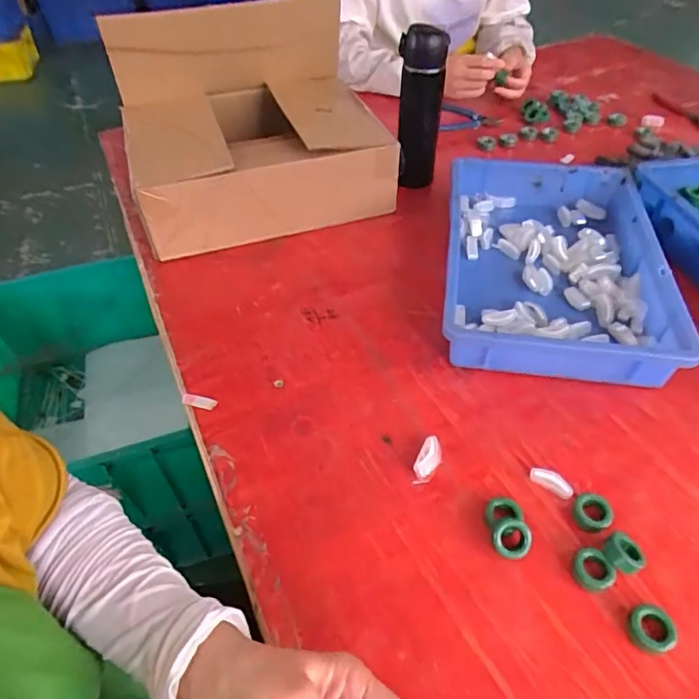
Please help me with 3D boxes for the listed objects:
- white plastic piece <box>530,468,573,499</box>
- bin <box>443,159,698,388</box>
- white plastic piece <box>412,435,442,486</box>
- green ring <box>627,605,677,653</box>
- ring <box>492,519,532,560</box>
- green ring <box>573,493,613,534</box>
[{"bbox_3d":[0.178,0.117,0.468,0.037,0.008,0.015,27,53,24],"label":"white plastic piece"},{"bbox_3d":[0.242,-0.112,0.645,0.242,0.066,0.363,7,47,8],"label":"bin"},{"bbox_3d":[0.072,0.102,0.485,0.020,0.009,0.047,17,49,17],"label":"white plastic piece"},{"bbox_3d":[0.220,0.204,0.384,0.031,0.012,0.030,-1,47,1],"label":"green ring"},{"bbox_3d":[0.130,0.151,0.421,0.030,0.006,0.030,-39,83,-3],"label":"ring"},{"bbox_3d":[0.205,0.135,0.444,0.036,0.010,0.030,-36,56,-28],"label":"green ring"}]

